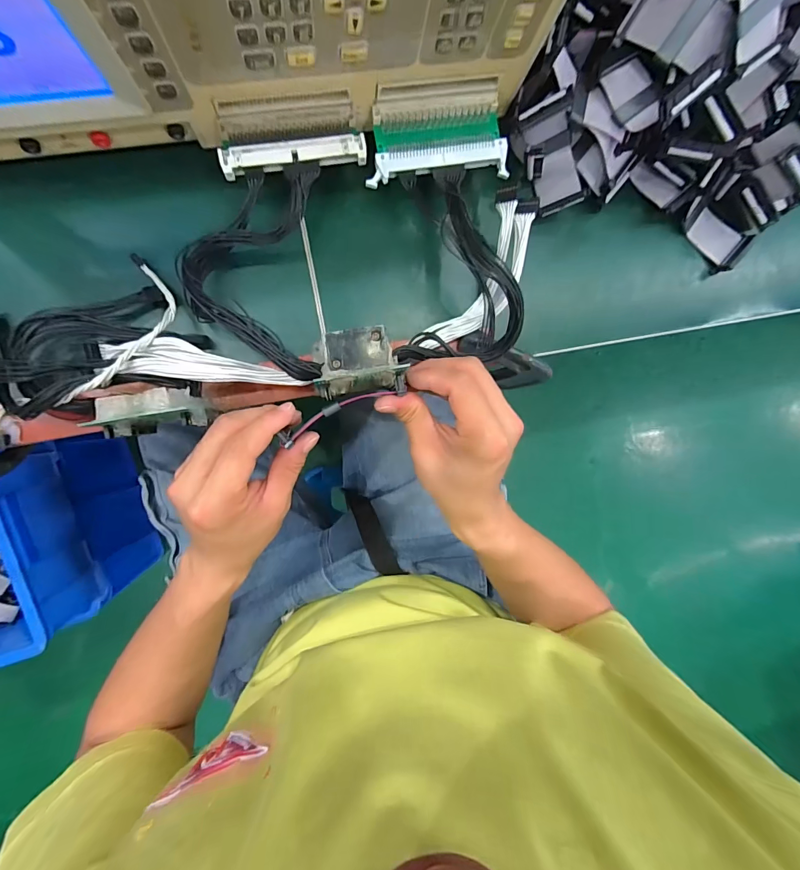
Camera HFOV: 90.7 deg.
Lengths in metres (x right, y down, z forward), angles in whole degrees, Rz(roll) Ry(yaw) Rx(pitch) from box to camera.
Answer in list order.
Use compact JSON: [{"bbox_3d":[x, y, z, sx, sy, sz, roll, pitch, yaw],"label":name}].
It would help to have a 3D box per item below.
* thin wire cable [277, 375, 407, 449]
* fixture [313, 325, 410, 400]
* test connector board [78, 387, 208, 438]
[{"bbox_3d":[-0.039,-0.018,0.274,0.094,0.015,0.013,-24,96,-4],"label":"thin wire cable"},{"bbox_3d":[-0.026,-0.048,0.263,0.059,0.023,0.040,-7,94,-8],"label":"fixture"},{"bbox_3d":[-0.160,-0.014,0.256,0.065,0.036,0.025,-8,94,-8],"label":"test connector board"}]

